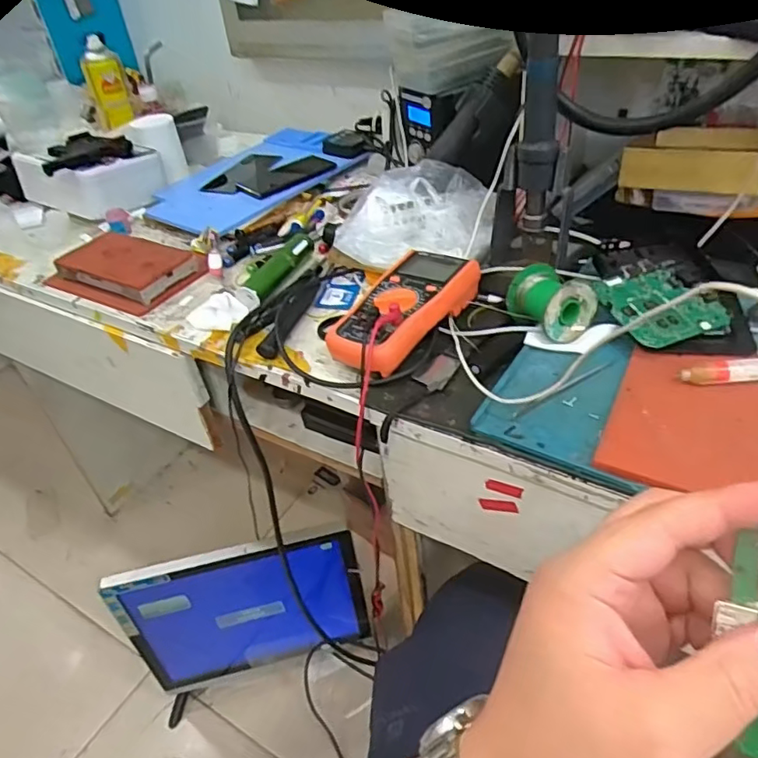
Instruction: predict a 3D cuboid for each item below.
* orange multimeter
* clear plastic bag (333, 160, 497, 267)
[{"bbox_3d":[0.022,-0.071,0.622,0.089,0.062,0.191,24,49,32],"label":"orange multimeter"},{"bbox_3d":[0.041,-0.197,0.729,0.189,0.078,0.162,-4,40,4],"label":"clear plastic bag"}]

